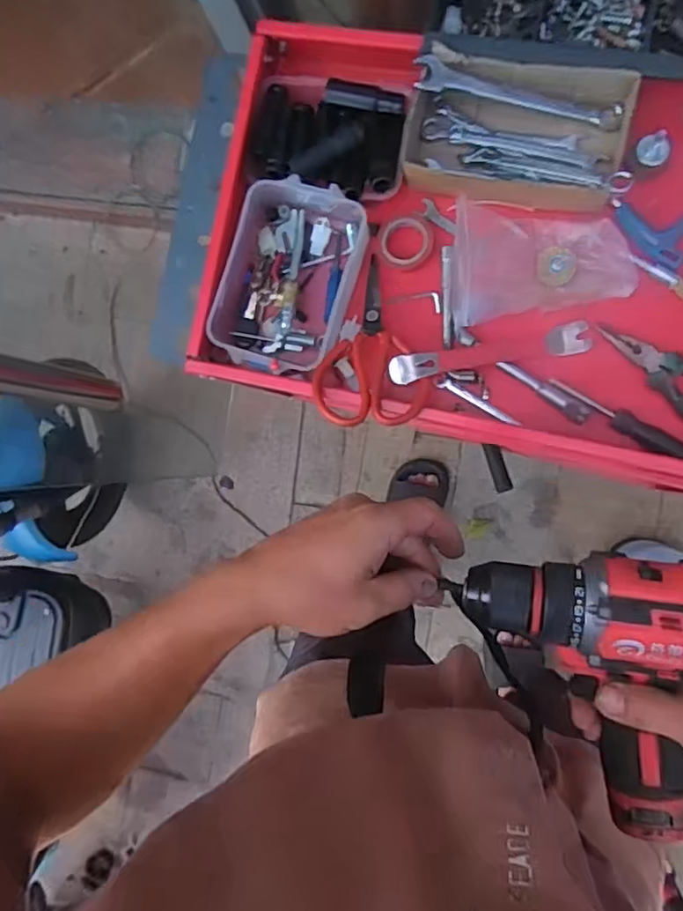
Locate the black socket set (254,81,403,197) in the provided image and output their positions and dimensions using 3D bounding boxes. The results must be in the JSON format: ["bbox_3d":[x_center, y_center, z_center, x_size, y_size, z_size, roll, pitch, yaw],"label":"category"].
[{"bbox_3d":[-0.013,-0.317,0.627,0.144,0.039,0.110,9,89,10],"label":"black socket set"}]

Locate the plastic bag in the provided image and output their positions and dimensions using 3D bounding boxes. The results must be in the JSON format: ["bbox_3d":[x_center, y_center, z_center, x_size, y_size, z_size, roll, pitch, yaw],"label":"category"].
[{"bbox_3d":[0.193,-0.186,0.588,0.165,0.034,0.113,2,88,10],"label":"plastic bag"}]

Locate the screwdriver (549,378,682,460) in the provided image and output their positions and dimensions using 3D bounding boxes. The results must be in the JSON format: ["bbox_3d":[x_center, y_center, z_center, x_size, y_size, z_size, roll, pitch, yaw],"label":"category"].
[{"bbox_3d":[0.273,-0.032,0.589,0.156,0.019,0.021,32,93,9],"label":"screwdriver"}]

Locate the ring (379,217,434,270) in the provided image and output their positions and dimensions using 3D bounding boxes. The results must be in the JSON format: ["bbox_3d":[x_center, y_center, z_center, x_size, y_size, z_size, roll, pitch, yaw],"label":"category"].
[{"bbox_3d":[0.067,-0.218,0.631,0.055,0.008,0.053,0,88,10],"label":"ring"}]

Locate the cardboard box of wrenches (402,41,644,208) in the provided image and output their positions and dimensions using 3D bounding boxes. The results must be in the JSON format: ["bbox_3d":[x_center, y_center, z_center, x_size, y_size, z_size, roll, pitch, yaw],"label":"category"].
[{"bbox_3d":[0.169,-0.305,0.586,0.214,0.052,0.125,9,89,10],"label":"cardboard box of wrenches"}]

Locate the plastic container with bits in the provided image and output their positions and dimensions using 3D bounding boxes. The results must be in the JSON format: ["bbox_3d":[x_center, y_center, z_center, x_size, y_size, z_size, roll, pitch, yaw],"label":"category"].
[{"bbox_3d":[-0.055,-0.182,0.639,0.134,0.054,0.190,18,91,10],"label":"plastic container with bits"}]

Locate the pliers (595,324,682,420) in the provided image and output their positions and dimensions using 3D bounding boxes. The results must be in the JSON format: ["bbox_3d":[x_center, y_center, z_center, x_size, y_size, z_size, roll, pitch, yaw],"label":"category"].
[{"bbox_3d":[0.315,-0.079,0.578,0.149,0.011,0.055,45,95,8],"label":"pliers"}]

